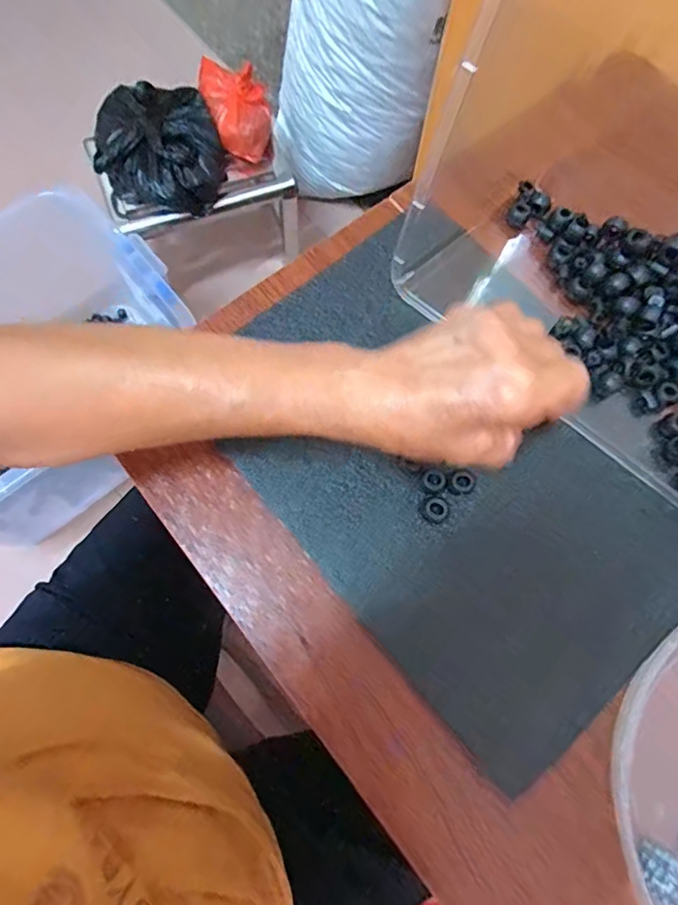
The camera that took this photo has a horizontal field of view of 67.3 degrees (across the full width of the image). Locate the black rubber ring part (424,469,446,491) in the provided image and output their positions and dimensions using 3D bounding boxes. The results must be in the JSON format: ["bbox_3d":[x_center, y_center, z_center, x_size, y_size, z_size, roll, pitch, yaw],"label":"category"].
[{"bbox_3d":[0.063,0.018,0.331,0.013,0.005,0.012,36,77,7],"label":"black rubber ring part"}]

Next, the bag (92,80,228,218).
[{"bbox_3d":[-0.269,-0.457,0.755,0.182,0.096,0.179,-8,76,-4],"label":"bag"}]

